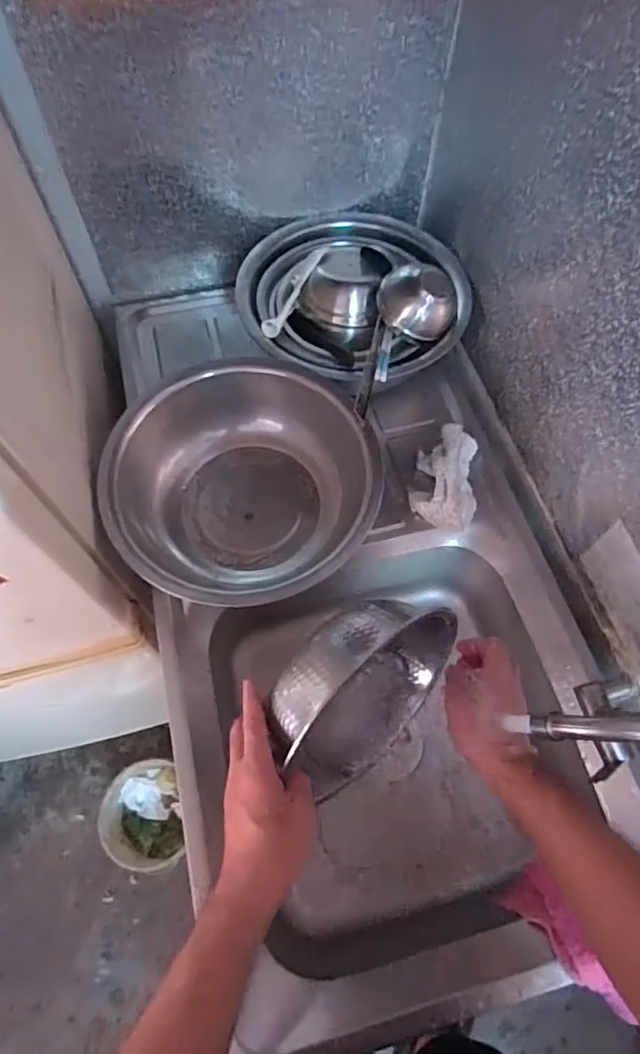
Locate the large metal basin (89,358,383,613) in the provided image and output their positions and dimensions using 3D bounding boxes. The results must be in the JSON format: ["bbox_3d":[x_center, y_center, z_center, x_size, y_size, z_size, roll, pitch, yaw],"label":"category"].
[{"bbox_3d":[-0.089,-0.043,0.684,0.306,0.142,0.295,0,63,-1],"label":"large metal basin"}]

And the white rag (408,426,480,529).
[{"bbox_3d":[0.177,-0.072,0.756,0.088,0.042,0.138,14,64,6],"label":"white rag"}]

